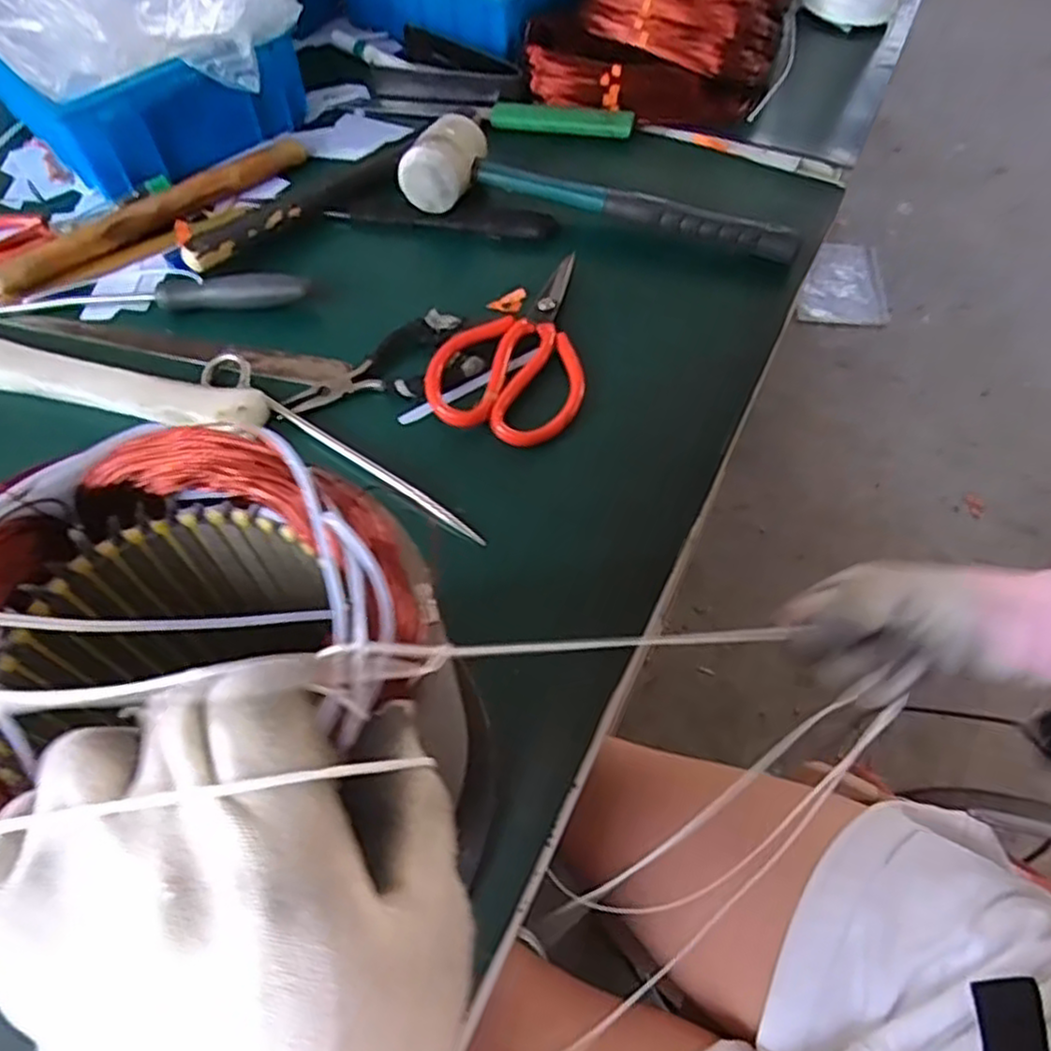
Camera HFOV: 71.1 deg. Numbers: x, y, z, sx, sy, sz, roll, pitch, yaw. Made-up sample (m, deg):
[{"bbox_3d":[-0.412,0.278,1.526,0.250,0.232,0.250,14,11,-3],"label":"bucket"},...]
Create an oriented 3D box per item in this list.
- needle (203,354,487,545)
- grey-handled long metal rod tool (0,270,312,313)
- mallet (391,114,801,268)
[{"bbox_3d":[-0.117,-0.046,0.441,0.219,0.009,0.025,34,65,20],"label":"needle"},{"bbox_3d":[-0.271,-0.158,0.507,0.245,0.022,0.021,-2,58,0],"label":"grey-handled long metal rod tool"},{"bbox_3d":[0.055,-0.242,0.539,0.289,0.050,0.066,13,59,9],"label":"mallet"}]

